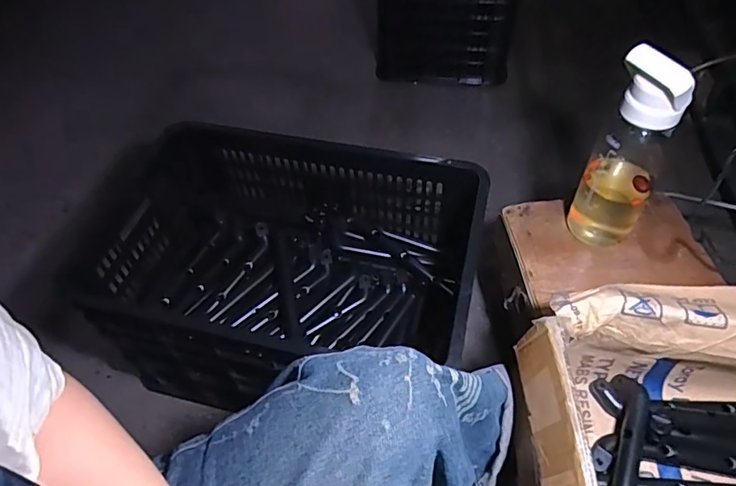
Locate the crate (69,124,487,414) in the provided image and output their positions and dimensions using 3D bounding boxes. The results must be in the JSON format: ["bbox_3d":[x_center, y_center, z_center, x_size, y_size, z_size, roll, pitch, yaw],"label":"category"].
[{"bbox_3d":[-0.123,0.045,0.853,0.559,0.297,0.393,8,54,9],"label":"crate"}]

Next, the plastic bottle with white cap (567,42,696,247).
[{"bbox_3d":[0.336,-0.110,0.667,0.092,0.279,0.074,19,57,17],"label":"plastic bottle with white cap"}]

